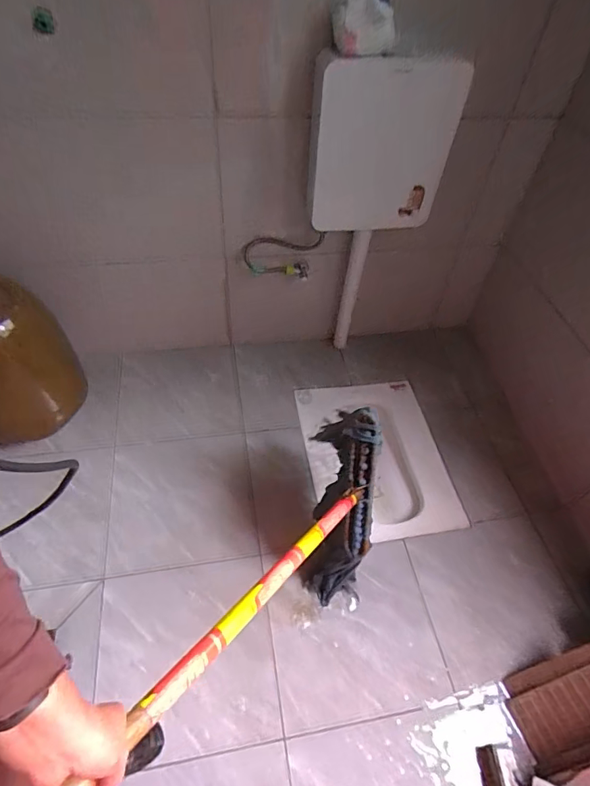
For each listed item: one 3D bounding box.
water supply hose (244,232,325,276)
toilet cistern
[{"bbox_3d":[-0.039,-0.432,1.430,0.240,0.147,0.043,1,50,-3],"label":"water supply hose"},{"bbox_3d":[0.212,-0.619,1.161,0.351,0.415,0.123,-11,52,-13],"label":"toilet cistern"}]

